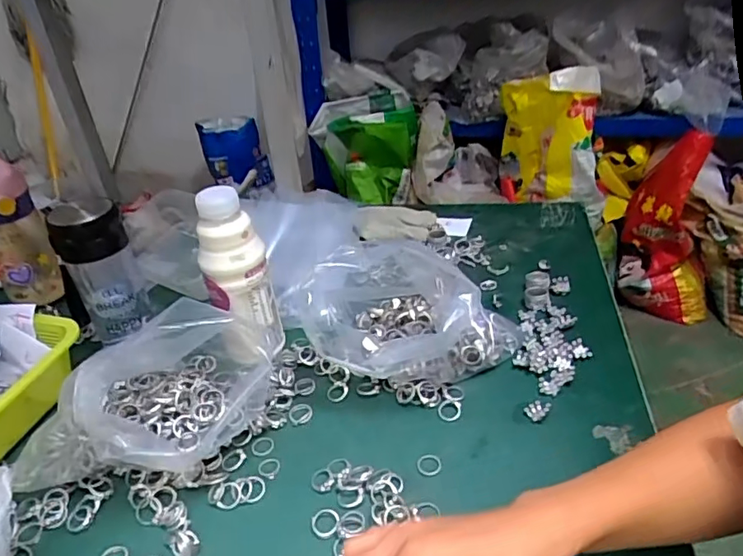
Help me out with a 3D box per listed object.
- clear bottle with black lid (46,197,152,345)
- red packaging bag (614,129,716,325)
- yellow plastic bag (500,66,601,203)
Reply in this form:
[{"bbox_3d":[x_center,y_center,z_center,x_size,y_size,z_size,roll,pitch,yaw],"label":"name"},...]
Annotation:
[{"bbox_3d":[-0.289,-0.001,0.594,0.070,0.166,0.071,-22,36,-25],"label":"clear bottle with black lid"},{"bbox_3d":[0.918,-0.147,1.669,0.265,0.544,0.176,5,34,15],"label":"red packaging bag"},{"bbox_3d":[0.521,-0.399,1.597,0.256,0.380,0.150,0,33,6],"label":"yellow plastic bag"}]

